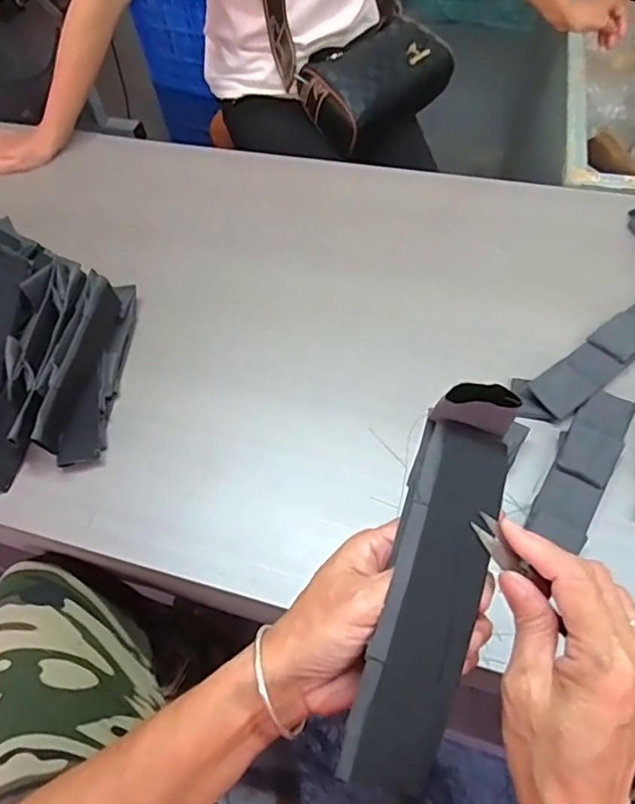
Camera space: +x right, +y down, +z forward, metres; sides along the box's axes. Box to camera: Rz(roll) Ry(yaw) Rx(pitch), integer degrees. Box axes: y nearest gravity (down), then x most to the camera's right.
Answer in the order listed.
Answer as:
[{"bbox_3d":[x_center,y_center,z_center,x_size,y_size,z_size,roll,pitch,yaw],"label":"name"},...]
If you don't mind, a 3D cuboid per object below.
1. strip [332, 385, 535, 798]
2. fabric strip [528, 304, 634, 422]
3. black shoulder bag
[{"bbox_3d":[0.060,0.089,0.289,0.050,0.039,0.197,15,74,14],"label":"strip"},{"bbox_3d":[0.291,-0.052,0.562,0.193,0.007,0.049,-33,60,-16],"label":"fabric strip"},{"bbox_3d":[0.093,-0.519,0.923,0.218,0.107,0.132,-38,62,-19],"label":"black shoulder bag"}]

